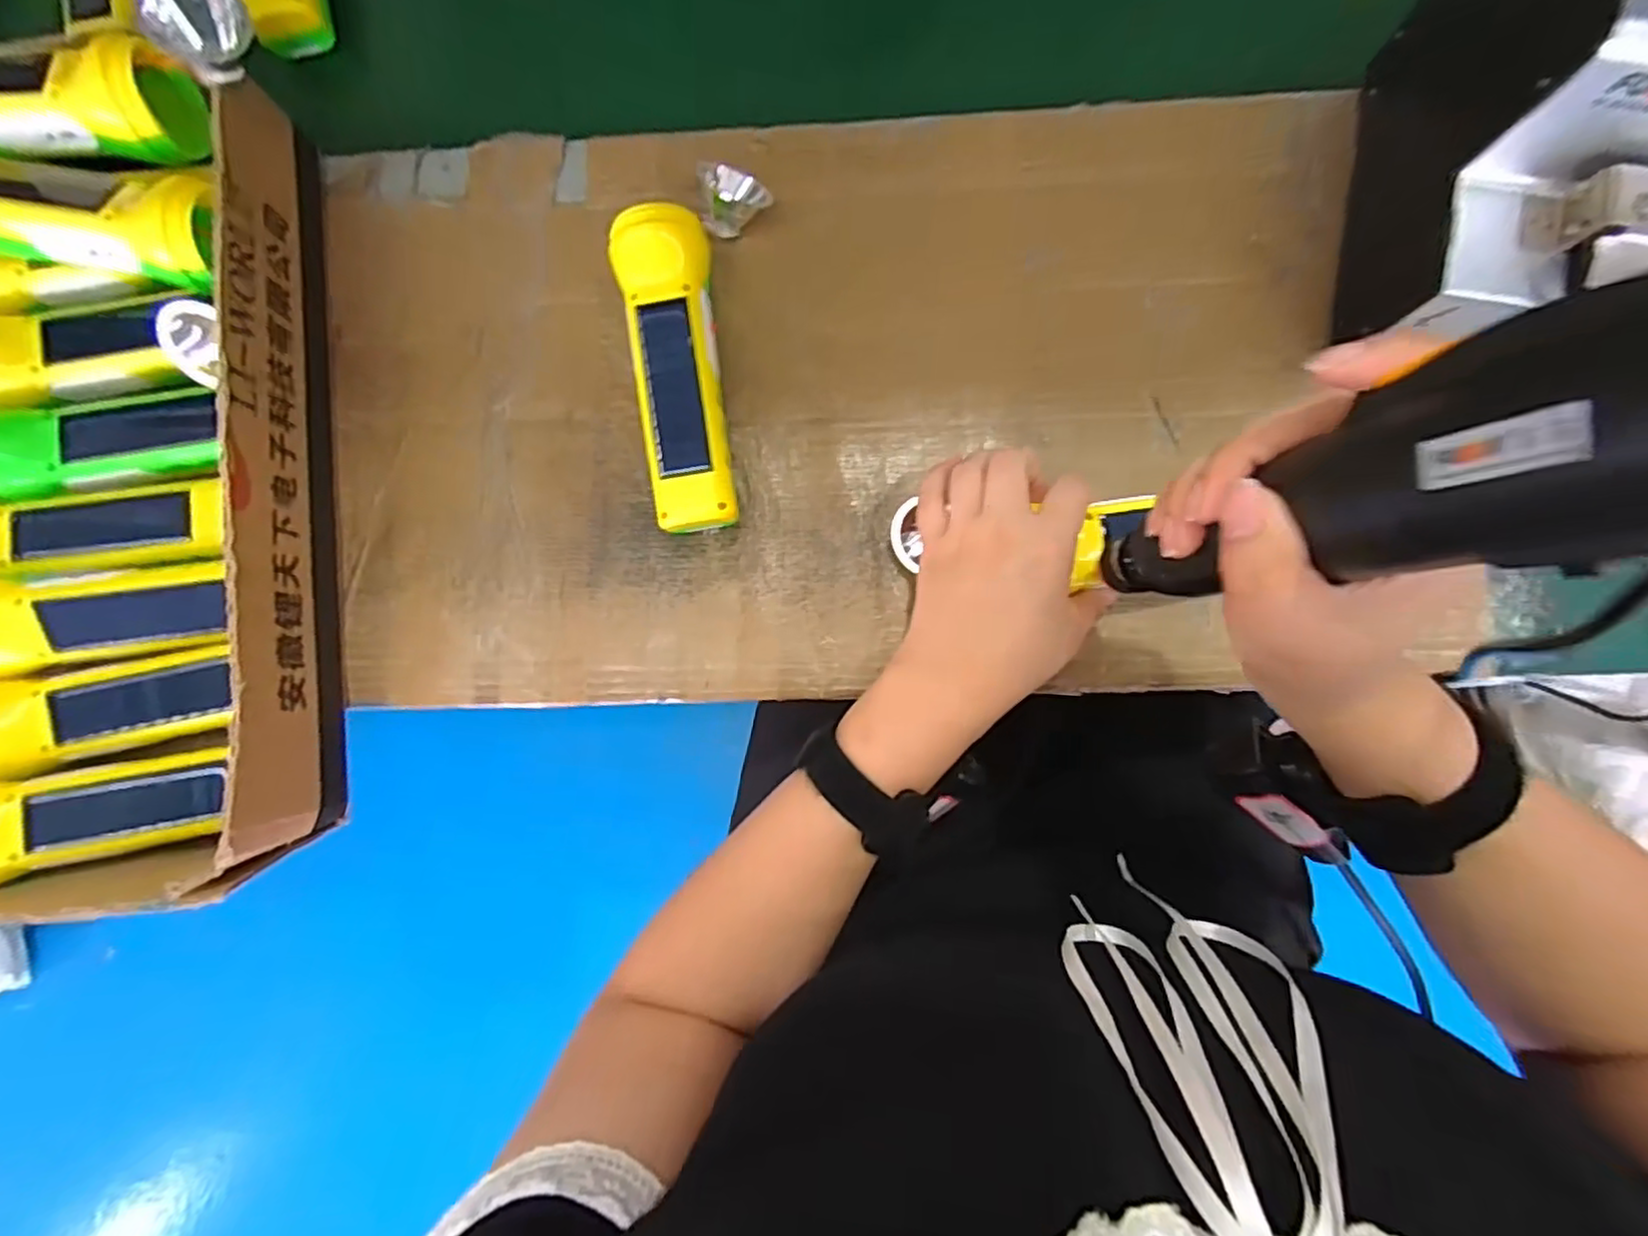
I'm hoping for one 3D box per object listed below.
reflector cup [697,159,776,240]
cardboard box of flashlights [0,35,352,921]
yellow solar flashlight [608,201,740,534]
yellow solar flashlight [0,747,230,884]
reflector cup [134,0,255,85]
[{"bbox_3d":[-0.051,-0.240,0.396,0.040,0.030,0.031,-15,83,1],"label":"reflector cup"},{"bbox_3d":[-0.385,-0.073,0.363,0.217,0.096,0.407,-5,84,2],"label":"cardboard box of flashlights"},{"bbox_3d":[-0.076,-0.132,0.378,0.048,0.052,0.165,-10,83,2],"label":"yellow solar flashlight"},{"bbox_3d":[-0.370,0.098,0.345,0.132,0.032,0.047,-10,82,-11],"label":"yellow solar flashlight"},{"bbox_3d":[-0.297,-0.282,0.331,0.044,0.036,0.019,-38,83,-2],"label":"reflector cup"}]

